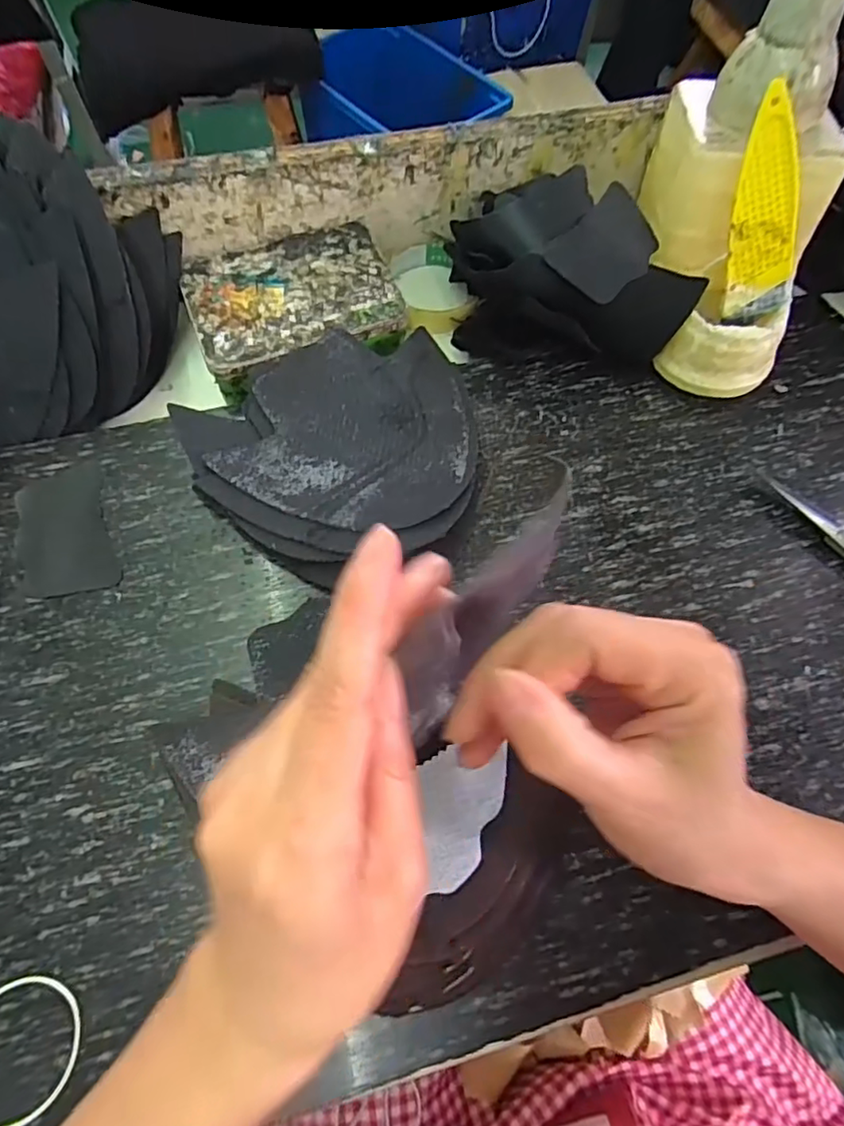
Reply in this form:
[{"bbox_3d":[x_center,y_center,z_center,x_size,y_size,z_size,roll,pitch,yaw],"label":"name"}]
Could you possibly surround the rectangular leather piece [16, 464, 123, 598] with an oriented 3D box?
[{"bbox_3d":[-0.229,-0.020,0.375,0.056,0.006,0.090,-19,68,-11],"label":"rectangular leather piece"}]

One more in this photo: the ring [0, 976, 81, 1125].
[{"bbox_3d":[-0.185,0.221,0.264,0.057,0.004,0.056,1,66,-2],"label":"ring"}]

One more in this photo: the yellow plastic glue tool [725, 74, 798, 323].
[{"bbox_3d":[0.216,-0.220,0.368,0.039,0.126,0.007,-4,38,18],"label":"yellow plastic glue tool"}]

